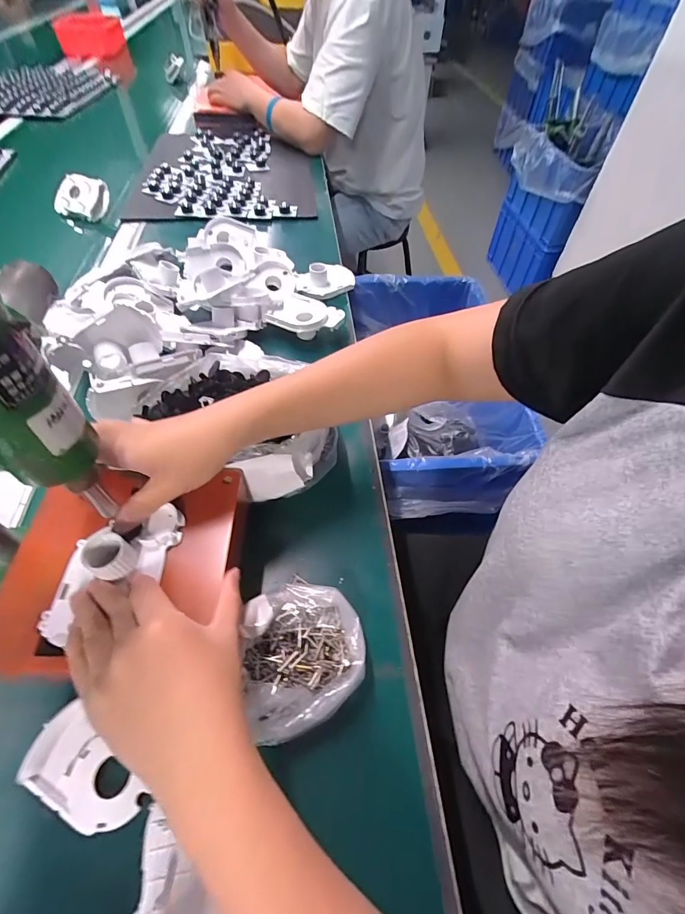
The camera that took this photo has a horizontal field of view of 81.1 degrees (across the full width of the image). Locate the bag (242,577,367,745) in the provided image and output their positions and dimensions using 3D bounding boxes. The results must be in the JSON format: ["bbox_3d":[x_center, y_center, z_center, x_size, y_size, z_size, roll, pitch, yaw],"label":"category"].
[{"bbox_3d":[-0.030,0.150,0.309,0.087,0.033,0.097,-14,55,-12],"label":"bag"}]

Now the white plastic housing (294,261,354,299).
[{"bbox_3d":[-0.025,-0.270,0.610,0.089,0.037,0.049,-10,54,-9],"label":"white plastic housing"}]

